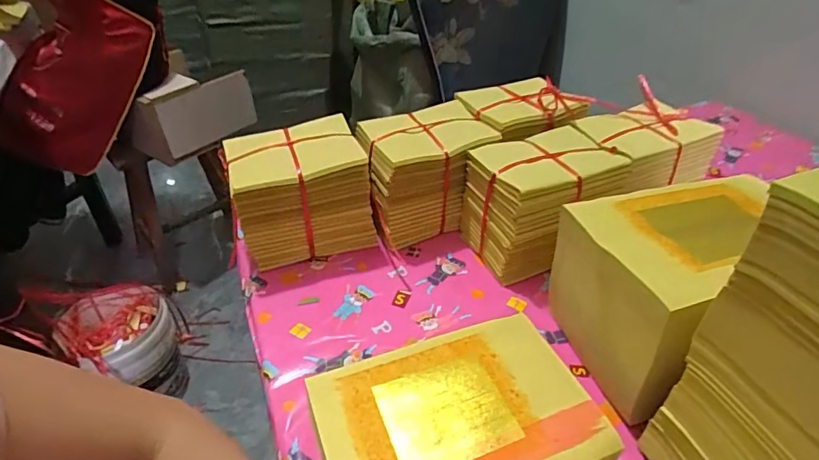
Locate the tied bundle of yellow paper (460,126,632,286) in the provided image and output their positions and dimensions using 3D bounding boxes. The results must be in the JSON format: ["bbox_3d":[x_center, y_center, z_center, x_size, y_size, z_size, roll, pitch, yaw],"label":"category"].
[{"bbox_3d":[0.168,-0.037,0.634,0.171,0.140,0.122,-16,41,-19],"label":"tied bundle of yellow paper"}]

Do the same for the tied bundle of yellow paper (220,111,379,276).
[{"bbox_3d":[-0.142,-0.047,0.639,0.161,0.152,0.113,-10,40,-12],"label":"tied bundle of yellow paper"}]

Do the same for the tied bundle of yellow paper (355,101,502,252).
[{"bbox_3d":[0.023,-0.077,0.684,0.180,0.143,0.127,-16,41,-18],"label":"tied bundle of yellow paper"}]

